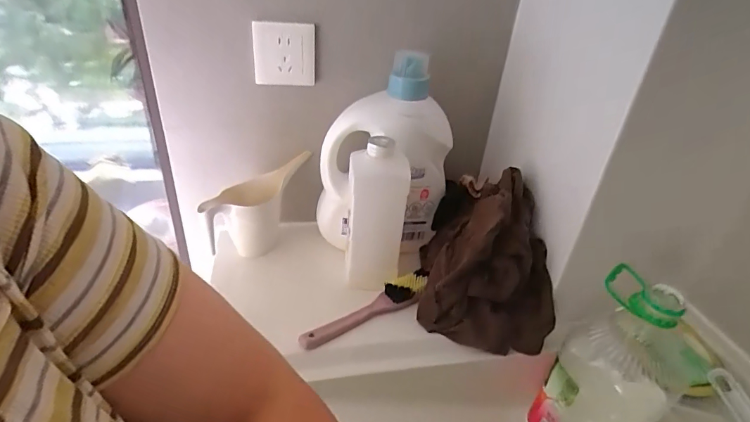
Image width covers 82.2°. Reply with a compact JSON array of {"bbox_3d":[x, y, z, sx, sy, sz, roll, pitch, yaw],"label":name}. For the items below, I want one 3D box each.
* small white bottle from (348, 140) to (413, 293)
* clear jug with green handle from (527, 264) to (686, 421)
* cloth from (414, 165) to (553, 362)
[{"bbox_3d":[0.000,0.013,0.616,0.076,0.226,0.055,1,34,-7],"label":"small white bottle"},{"bbox_3d":[0.274,0.201,0.503,0.091,0.261,0.109,-22,42,-35],"label":"clear jug with green handle"},{"bbox_3d":[0.165,0.052,0.631,0.176,0.170,0.226,8,34,4],"label":"cloth"}]

